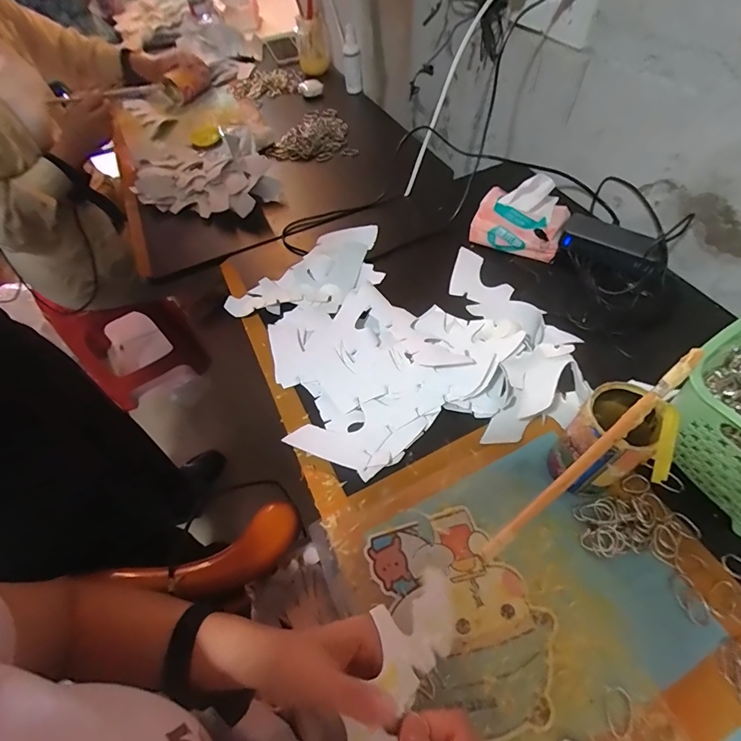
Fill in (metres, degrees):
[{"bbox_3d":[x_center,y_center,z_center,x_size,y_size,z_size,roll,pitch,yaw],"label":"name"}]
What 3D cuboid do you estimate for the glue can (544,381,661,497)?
[{"bbox_3d":[0.218,0.071,0.377,0.063,0.127,0.070,-26,58,-13],"label":"glue can"}]

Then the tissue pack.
[{"bbox_3d":[0.230,-0.238,0.618,0.131,0.070,0.108,18,59,16],"label":"tissue pack"}]

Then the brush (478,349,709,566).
[{"bbox_3d":[0.185,0.057,0.316,0.268,0.006,0.012,-34,60,-18],"label":"brush"}]

